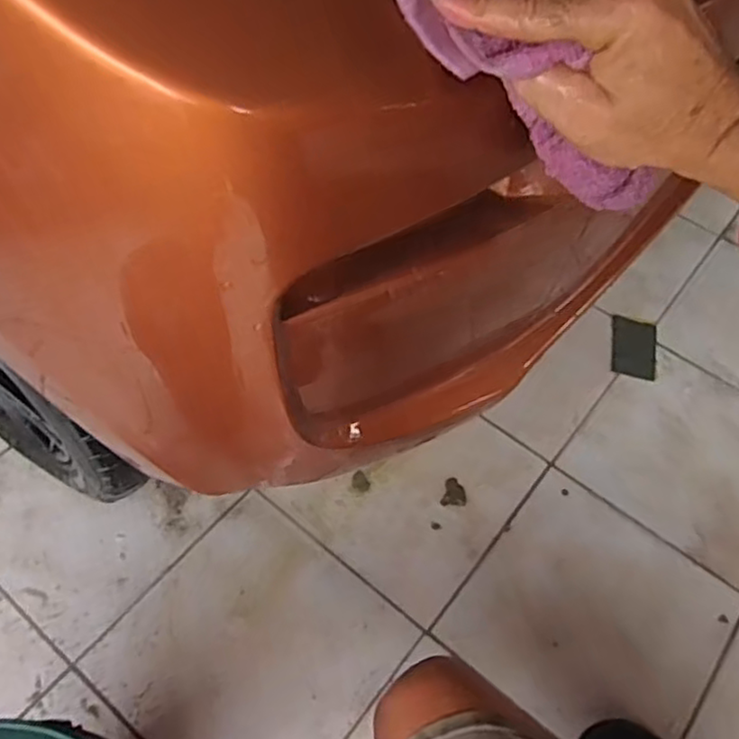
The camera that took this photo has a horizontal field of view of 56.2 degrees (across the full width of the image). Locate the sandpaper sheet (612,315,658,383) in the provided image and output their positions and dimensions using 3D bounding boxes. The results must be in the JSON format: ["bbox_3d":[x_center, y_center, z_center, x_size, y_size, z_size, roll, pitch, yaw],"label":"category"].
[{"bbox_3d":[0.421,-0.035,1.100,0.073,0.010,0.109,15,62,4],"label":"sandpaper sheet"}]

